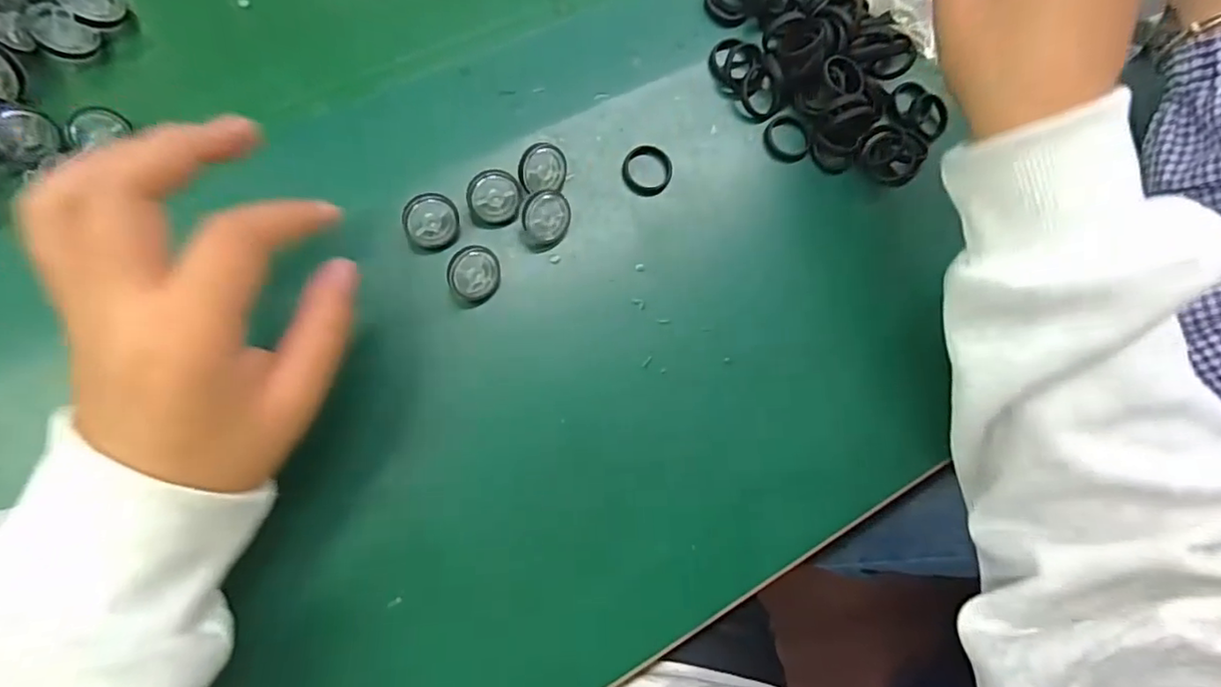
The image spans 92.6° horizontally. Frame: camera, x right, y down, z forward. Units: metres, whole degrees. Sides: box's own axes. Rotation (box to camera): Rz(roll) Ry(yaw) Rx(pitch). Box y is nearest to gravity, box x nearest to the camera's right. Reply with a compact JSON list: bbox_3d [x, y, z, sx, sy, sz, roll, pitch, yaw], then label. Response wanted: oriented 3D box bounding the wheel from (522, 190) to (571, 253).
[{"bbox_3d":[-0.032,-0.060,0.279,0.024,0.009,0.027,37,91,-20],"label":"wheel"}]

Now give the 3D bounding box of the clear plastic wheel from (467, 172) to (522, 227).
[{"bbox_3d":[-0.055,-0.069,0.278,0.024,0.011,0.024,0,85,-5],"label":"clear plastic wheel"}]

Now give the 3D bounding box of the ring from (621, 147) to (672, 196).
[{"bbox_3d":[0.019,-0.089,0.300,0.026,0.004,0.026,2,79,-9],"label":"ring"}]

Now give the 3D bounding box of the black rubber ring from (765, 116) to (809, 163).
[{"bbox_3d":[0.096,-0.111,0.317,0.025,0.004,0.025,2,79,-9],"label":"black rubber ring"}]

